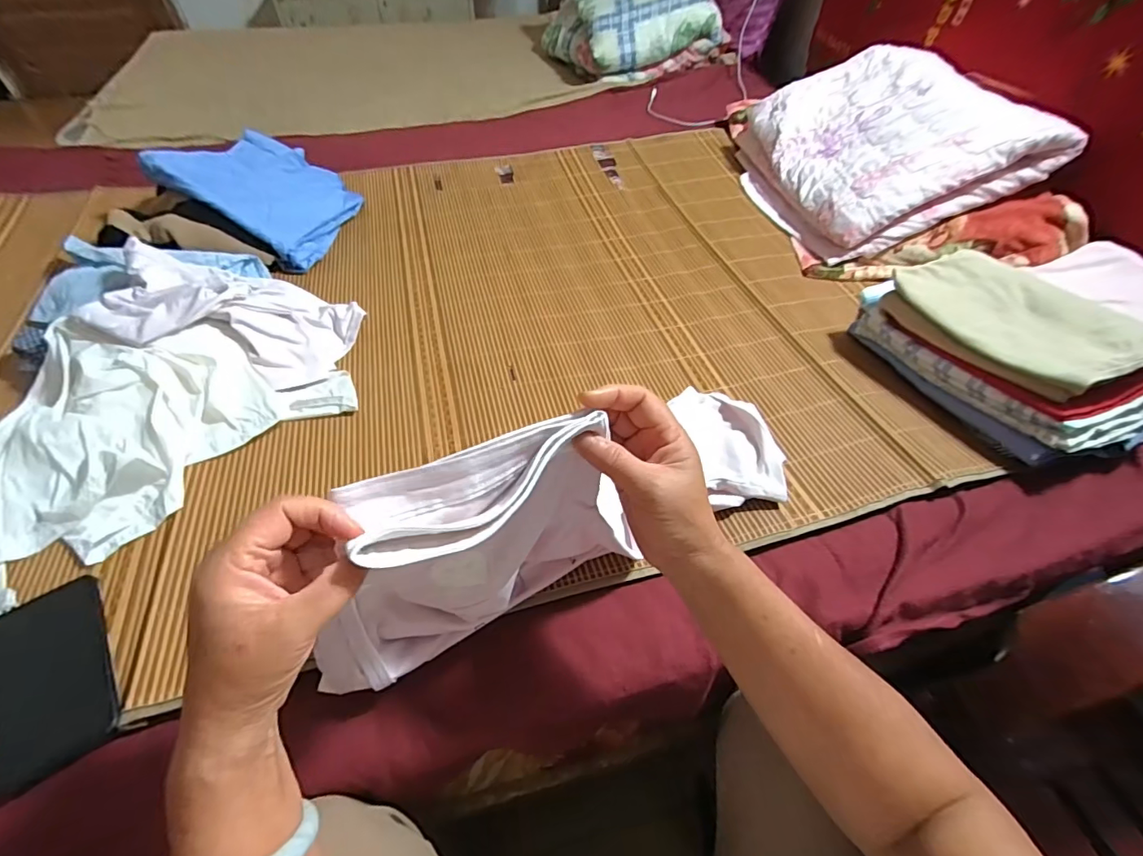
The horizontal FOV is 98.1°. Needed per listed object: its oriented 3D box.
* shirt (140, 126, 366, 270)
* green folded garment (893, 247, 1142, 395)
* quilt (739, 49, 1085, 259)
[{"bbox_3d":[-0.525,-0.431,0.885,0.277,0.105,0.265,19,52,13],"label":"shirt"},{"bbox_3d":[0.547,-0.140,0.612,0.160,0.058,0.267,-23,55,-18],"label":"green folded garment"},{"bbox_3d":[0.560,-0.551,0.945,0.412,0.087,0.477,-28,56,12],"label":"quilt"}]

